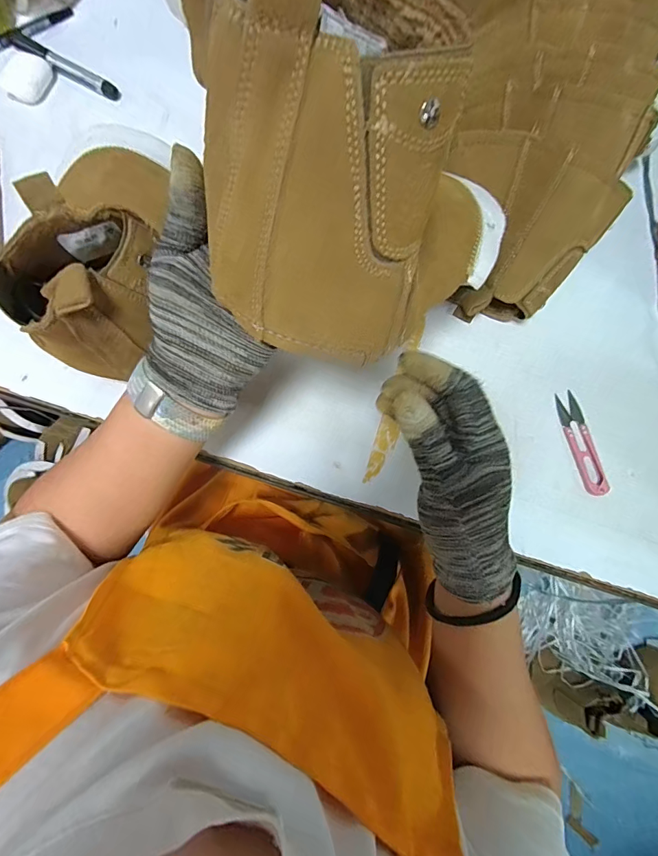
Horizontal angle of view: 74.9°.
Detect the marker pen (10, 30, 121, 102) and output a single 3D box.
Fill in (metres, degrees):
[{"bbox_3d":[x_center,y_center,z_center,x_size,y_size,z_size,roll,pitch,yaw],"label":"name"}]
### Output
[{"bbox_3d":[-0.295,-0.405,0.476,0.149,0.013,0.018,34,80,5],"label":"marker pen"}]

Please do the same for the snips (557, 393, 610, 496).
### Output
[{"bbox_3d":[0.243,0.014,0.411,0.022,0.008,0.100,-13,79,-4],"label":"snips"}]

